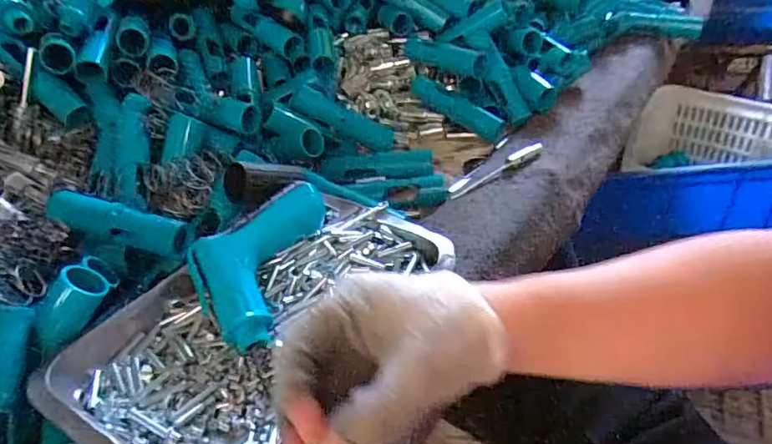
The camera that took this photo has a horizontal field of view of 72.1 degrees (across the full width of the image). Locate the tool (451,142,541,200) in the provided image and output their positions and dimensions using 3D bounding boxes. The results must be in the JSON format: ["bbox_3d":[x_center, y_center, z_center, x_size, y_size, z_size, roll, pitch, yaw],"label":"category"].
[{"bbox_3d":[0.115,-0.054,0.529,0.121,0.012,0.015,-26,41,-25],"label":"tool"}]

